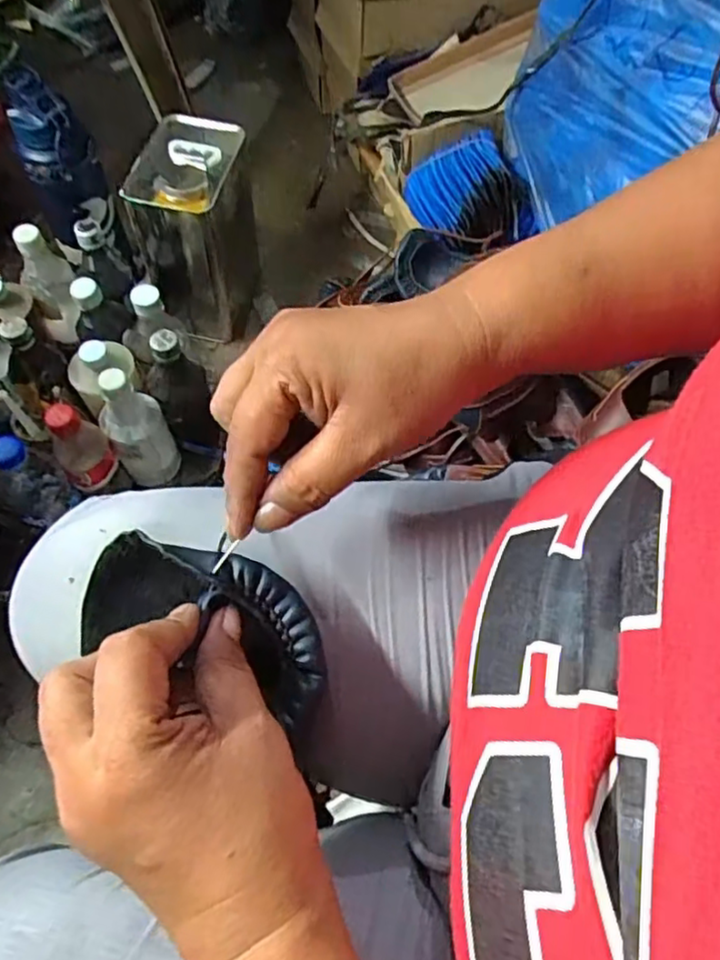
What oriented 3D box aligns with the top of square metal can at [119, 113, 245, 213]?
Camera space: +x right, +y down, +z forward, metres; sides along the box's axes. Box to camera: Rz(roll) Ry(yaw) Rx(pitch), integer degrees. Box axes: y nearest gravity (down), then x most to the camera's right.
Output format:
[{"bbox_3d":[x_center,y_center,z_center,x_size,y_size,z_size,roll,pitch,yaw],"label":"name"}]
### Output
[{"bbox_3d":[-0.209,-0.374,0.763,0.105,0.019,0.150,12,64,2],"label":"top of square metal can"}]

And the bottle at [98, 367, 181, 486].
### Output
[{"bbox_3d":[-0.252,-0.055,0.743,0.067,0.171,0.059,-35,71,-18],"label":"bottle"}]

